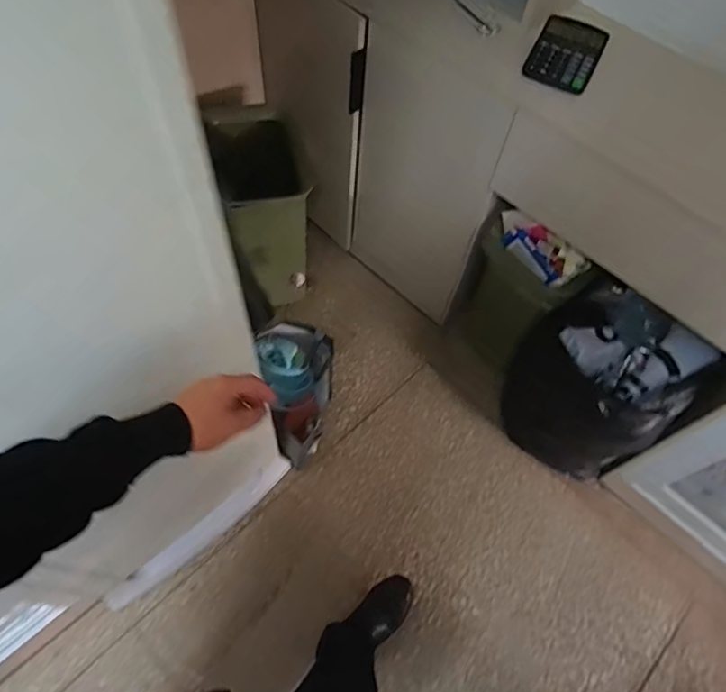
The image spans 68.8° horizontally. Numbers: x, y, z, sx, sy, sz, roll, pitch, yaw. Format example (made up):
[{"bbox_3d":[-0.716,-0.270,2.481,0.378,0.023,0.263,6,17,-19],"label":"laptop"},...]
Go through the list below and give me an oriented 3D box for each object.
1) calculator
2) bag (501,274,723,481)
[{"bbox_3d":[0.385,-0.555,1.004,0.122,0.048,0.154,25,63,10],"label":"calculator"},{"bbox_3d":[0.542,0.109,1.324,0.339,0.513,0.291,34,65,15],"label":"bag"}]

